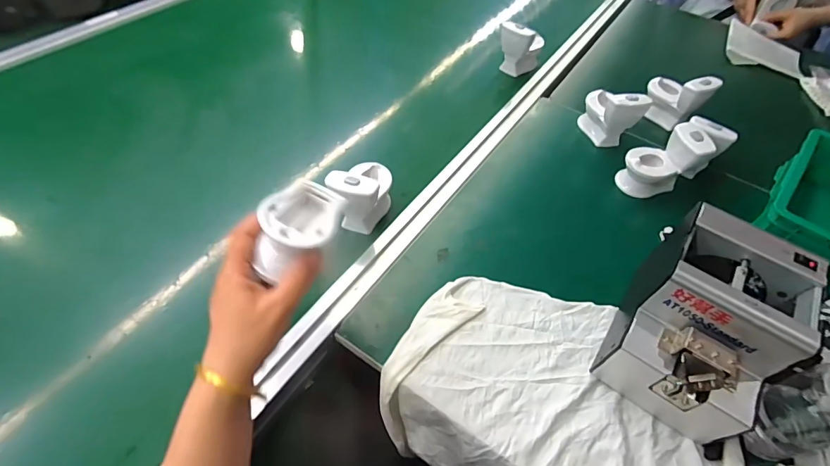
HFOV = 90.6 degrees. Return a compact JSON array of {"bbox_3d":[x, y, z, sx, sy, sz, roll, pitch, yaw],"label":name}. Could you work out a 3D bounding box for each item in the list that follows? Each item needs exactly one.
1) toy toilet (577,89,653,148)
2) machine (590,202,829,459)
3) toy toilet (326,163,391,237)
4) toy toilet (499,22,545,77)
[{"bbox_3d":[0.332,-0.207,0.706,0.061,0.102,0.091,-7,53,-10],"label":"toy toilet"},{"bbox_3d":[0.302,0.096,0.434,0.125,0.147,0.171,31,56,18],"label":"machine"},{"bbox_3d":[-0.072,-0.059,0.568,0.063,0.097,0.095,15,53,7],"label":"toy toilet"},{"bbox_3d":[0.211,-0.373,0.820,0.063,0.095,0.077,37,58,22],"label":"toy toilet"}]

